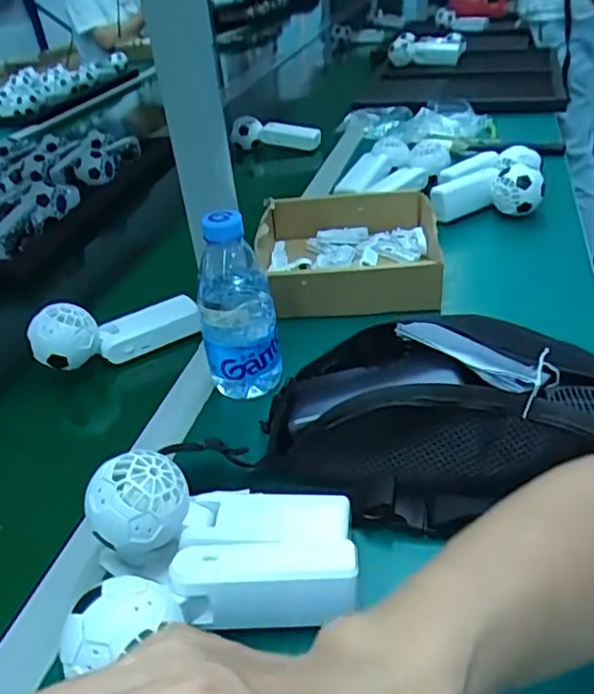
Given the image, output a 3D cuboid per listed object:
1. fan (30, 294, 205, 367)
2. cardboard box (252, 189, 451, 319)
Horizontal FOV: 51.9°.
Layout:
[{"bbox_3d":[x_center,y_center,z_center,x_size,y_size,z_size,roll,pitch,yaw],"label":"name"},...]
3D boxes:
[{"bbox_3d":[-0.180,-0.026,0.606,0.158,0.063,0.056,-19,35,-17],"label":"fan"},{"bbox_3d":[0.057,-0.113,0.700,0.199,0.051,0.227,-1,34,9],"label":"cardboard box"}]

